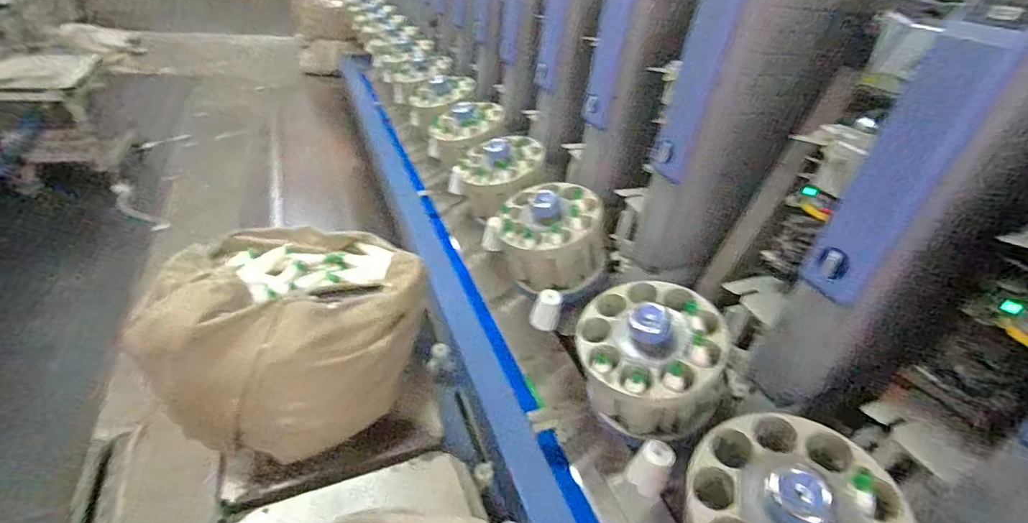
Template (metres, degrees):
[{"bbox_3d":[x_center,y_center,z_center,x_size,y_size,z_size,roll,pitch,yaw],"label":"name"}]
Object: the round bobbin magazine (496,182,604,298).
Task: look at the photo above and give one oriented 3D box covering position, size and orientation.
[{"bbox_3d":[0.089,-0.069,1.137,0.245,0.170,0.241,-6,53,9],"label":"round bobbin magazine"}]

